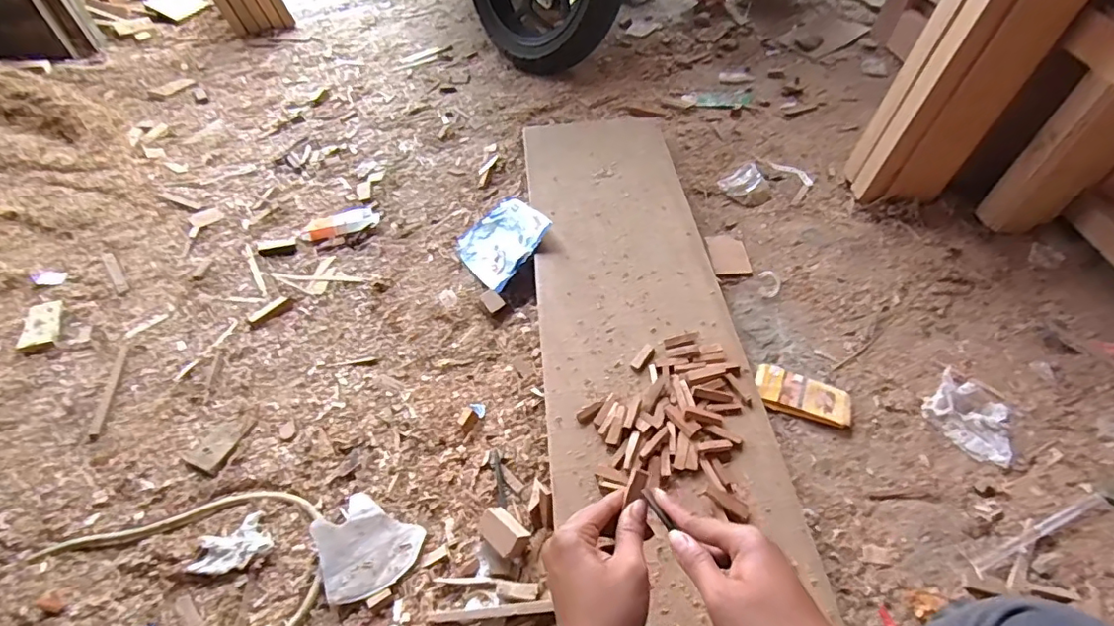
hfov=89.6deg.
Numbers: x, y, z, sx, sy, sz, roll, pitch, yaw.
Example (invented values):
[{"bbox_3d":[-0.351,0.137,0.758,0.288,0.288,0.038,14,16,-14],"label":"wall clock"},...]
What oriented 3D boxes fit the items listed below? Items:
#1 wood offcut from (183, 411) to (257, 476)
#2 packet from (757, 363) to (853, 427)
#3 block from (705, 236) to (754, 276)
[{"bbox_3d":[-0.469,0.175,0.785,0.061,0.005,0.095,19,51,13],"label":"wood offcut"},{"bbox_3d":[0.332,0.112,0.759,0.122,0.013,0.065,15,52,17],"label":"packet"},{"bbox_3d":[0.297,-0.101,0.971,0.064,0.013,0.101,-3,49,2],"label":"block"}]

